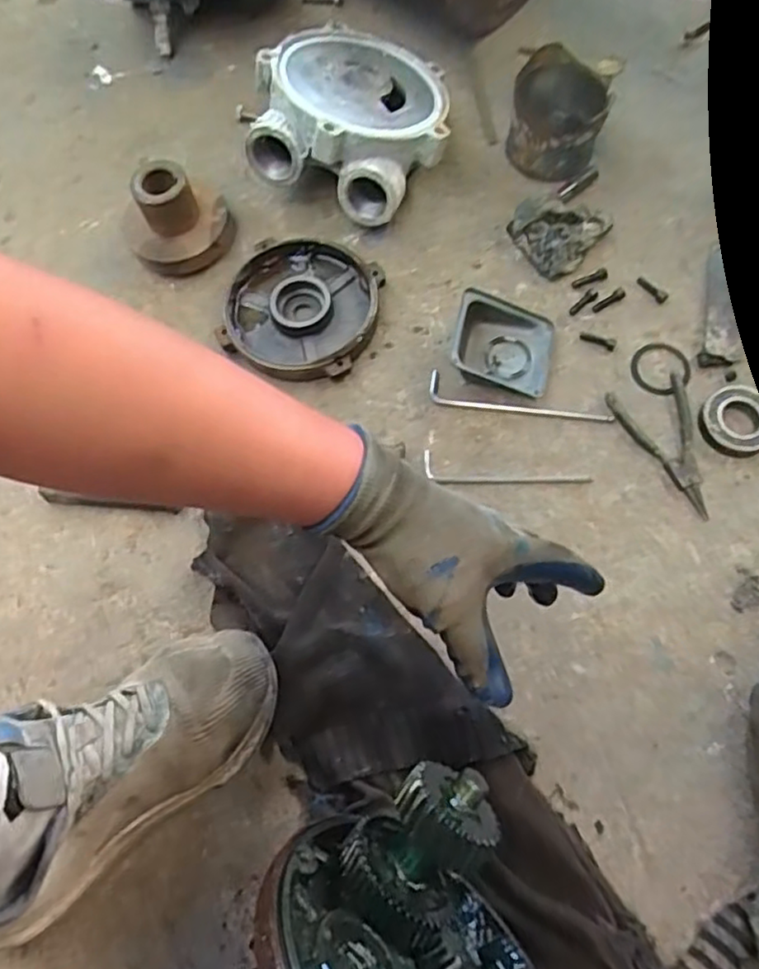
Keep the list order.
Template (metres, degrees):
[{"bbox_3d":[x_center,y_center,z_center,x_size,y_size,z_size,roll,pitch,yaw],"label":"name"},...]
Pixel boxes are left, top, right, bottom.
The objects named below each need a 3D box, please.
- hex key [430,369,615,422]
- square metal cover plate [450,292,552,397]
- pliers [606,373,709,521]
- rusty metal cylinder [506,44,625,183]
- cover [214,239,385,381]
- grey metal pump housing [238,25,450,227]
[{"bbox_3d":[0.137,-0.077,0.645,0.180,0.010,0.032,14,68,9],"label":"hex key"},{"bbox_3d":[0.125,-0.143,0.671,0.098,0.043,0.092,8,70,6],"label":"square metal cover plate"},{"bbox_3d":[0.289,-0.037,0.642,0.083,0.016,0.141,-20,69,-5],"label":"pliers"},{"bbox_3d":[0.203,-0.422,0.753,0.106,0.092,0.115,-1,66,2],"label":"rusty metal cylinder"},{"bbox_3d":[-0.084,-0.189,0.709,0.156,0.043,0.159,-1,69,3],"label":"cover"},{"bbox_3d":[-0.020,-0.417,0.756,0.205,0.123,0.219,-1,69,3],"label":"grey metal pump housing"}]

